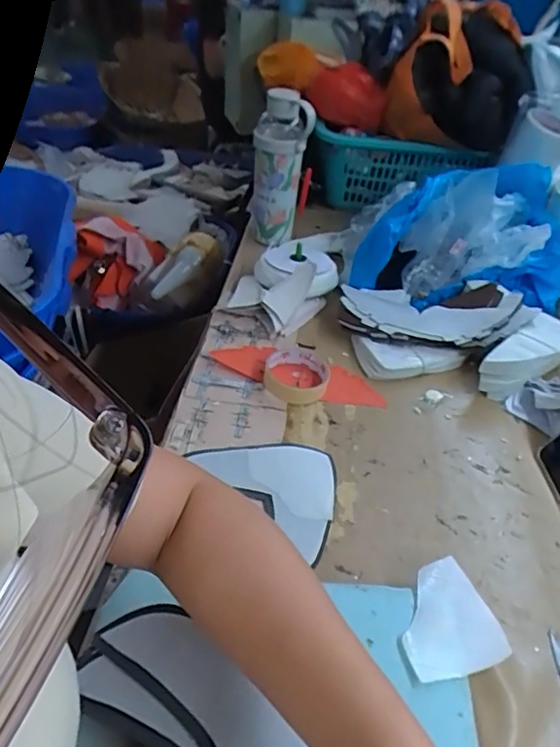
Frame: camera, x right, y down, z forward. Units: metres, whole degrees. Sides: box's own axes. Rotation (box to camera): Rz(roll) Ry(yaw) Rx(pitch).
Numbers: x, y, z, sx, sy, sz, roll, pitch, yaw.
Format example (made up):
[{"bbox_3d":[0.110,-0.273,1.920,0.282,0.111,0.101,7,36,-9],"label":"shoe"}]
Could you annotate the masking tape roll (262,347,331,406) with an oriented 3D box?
[{"bbox_3d":[0.022,0.001,0.734,0.083,0.022,0.098,10,41,5],"label":"masking tape roll"}]

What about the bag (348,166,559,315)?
[{"bbox_3d":[0.281,-0.215,0.882,0.311,0.180,0.170,9,41,5],"label":"bag"}]

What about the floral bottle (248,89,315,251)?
[{"bbox_3d":[0.000,-0.345,0.969,0.096,0.248,0.108,4,41,-1],"label":"floral bottle"}]

